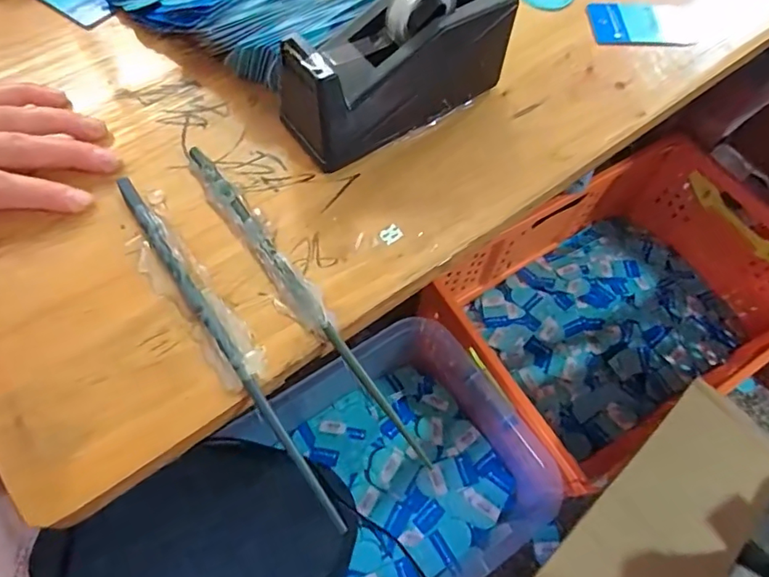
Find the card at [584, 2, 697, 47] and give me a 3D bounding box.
[{"bbox_3d":[0.210,-0.215,0.396,0.088,0.005,0.050,-2,66,-6],"label":"card"}]

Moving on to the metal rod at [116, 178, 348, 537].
[{"bbox_3d":[-0.090,0.023,0.263,0.008,0.009,0.236,-34,70,-16],"label":"metal rod"}]

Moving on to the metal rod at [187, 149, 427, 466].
[{"bbox_3d":[-0.050,-0.001,0.275,0.009,0.011,0.232,-33,69,-16],"label":"metal rod"}]

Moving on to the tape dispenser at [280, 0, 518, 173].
[{"bbox_3d":[0.007,-0.147,0.313,0.157,0.078,0.066,-30,69,-15],"label":"tape dispenser"}]

